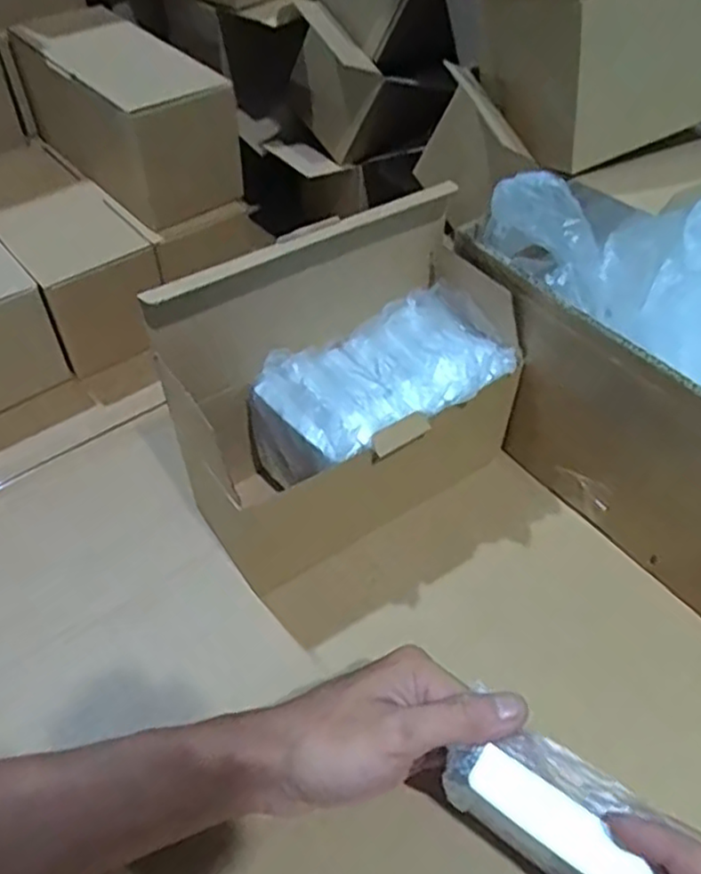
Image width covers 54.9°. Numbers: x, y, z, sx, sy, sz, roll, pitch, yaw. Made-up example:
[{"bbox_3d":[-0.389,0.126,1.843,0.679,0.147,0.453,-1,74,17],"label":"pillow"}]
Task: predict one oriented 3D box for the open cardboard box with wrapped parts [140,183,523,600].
[{"bbox_3d":[0.006,-0.028,0.436,0.229,0.193,0.099,-24,51,-24],"label":"open cardboard box with wrapped parts"}]

